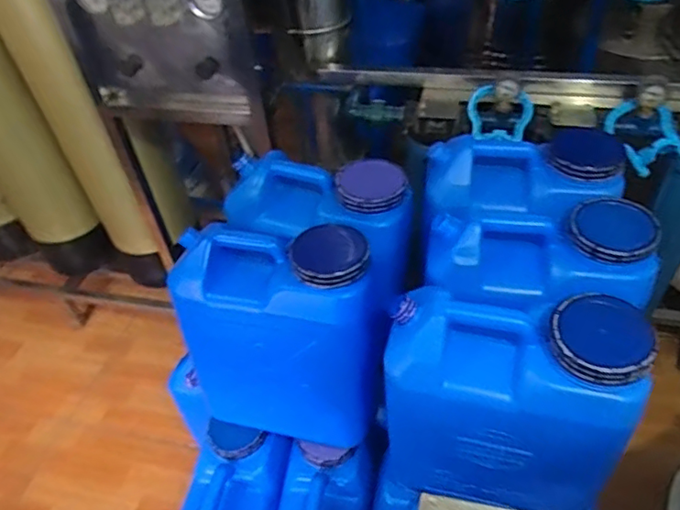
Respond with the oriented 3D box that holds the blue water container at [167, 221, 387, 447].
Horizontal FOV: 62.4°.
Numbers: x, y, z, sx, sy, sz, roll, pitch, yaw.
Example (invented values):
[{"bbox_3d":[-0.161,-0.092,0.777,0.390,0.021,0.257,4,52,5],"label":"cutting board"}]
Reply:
[{"bbox_3d":[-0.098,0.141,0.967,0.353,0.389,0.151,7,46,14],"label":"blue water container"}]

